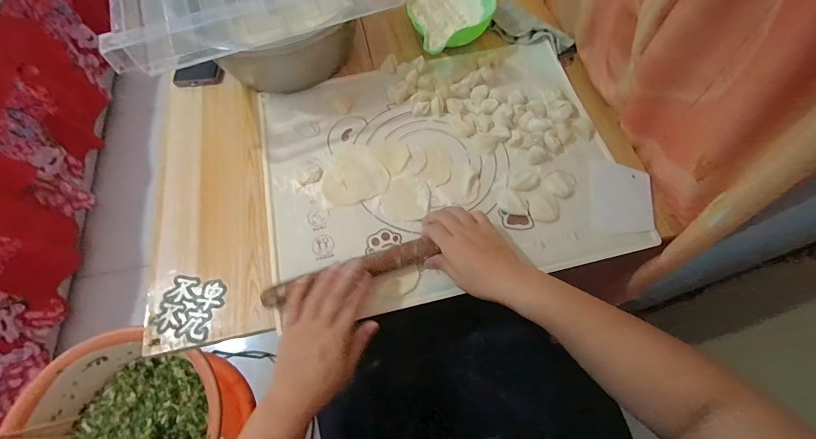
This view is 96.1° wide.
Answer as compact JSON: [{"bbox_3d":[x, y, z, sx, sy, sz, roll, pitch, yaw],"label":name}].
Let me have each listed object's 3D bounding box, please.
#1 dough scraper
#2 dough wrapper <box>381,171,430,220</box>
[{"bbox_3d":[0.300,-0.031,0.514,0.079,0.007,0.107,6,70,6],"label":"dough scraper"},{"bbox_3d":[-0.002,-0.033,0.513,0.065,0.006,0.070,6,65,4],"label":"dough wrapper"}]

